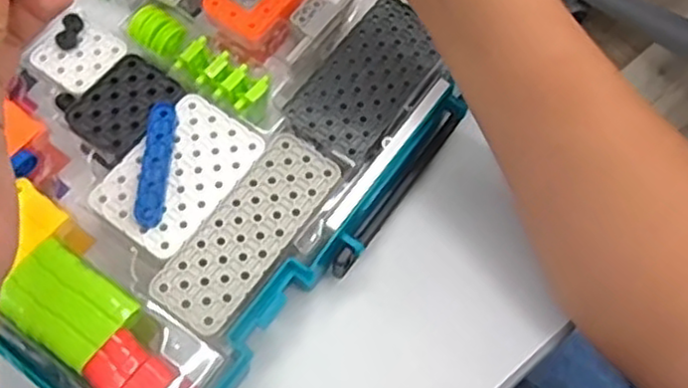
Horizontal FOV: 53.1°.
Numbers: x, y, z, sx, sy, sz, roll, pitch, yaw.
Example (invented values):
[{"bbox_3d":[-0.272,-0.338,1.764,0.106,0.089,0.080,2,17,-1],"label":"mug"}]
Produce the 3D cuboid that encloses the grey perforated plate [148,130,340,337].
[{"bbox_3d":[-0.044,0.015,0.319,0.038,0.004,0.100,34,68,12],"label":"grey perforated plate"}]

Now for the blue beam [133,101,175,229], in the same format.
[{"bbox_3d":[-0.089,-0.015,0.324,0.013,0.008,0.061,2,65,-2],"label":"blue beam"}]

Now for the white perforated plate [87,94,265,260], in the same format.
[{"bbox_3d":[-0.079,-0.011,0.327,0.049,0.004,0.075,34,68,12],"label":"white perforated plate"}]

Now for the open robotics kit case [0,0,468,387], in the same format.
[{"bbox_3d":[-0.068,-0.073,0.366,0.239,0.047,0.342,33,68,12],"label":"open robotics kit case"}]

